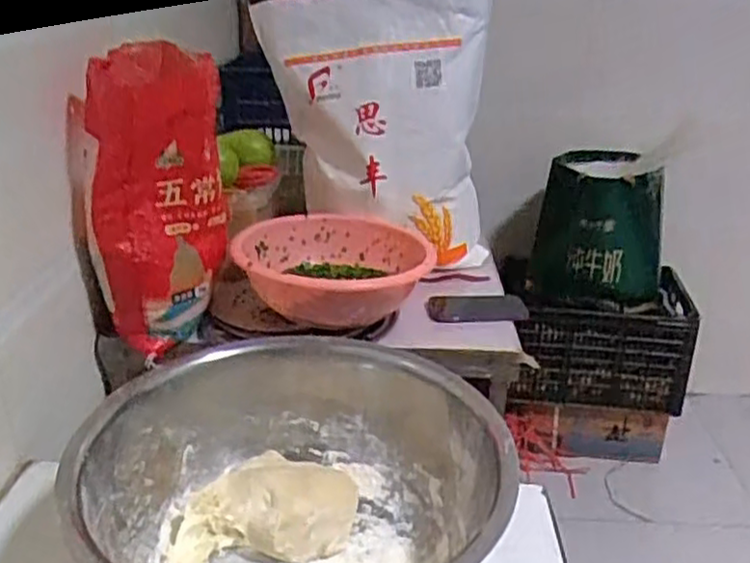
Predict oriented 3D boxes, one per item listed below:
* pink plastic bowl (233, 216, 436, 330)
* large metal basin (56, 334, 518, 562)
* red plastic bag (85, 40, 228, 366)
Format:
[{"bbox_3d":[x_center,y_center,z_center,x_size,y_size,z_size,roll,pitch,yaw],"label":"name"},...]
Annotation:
[{"bbox_3d":[-0.063,-0.016,1.100,0.294,0.104,0.289,1,24,0],"label":"pink plastic bowl"},{"bbox_3d":[-0.071,0.207,0.693,0.359,0.168,0.391,-2,25,1],"label":"large metal basin"},{"bbox_3d":[-0.297,-0.124,1.042,0.160,0.368,0.203,4,24,7],"label":"red plastic bag"}]

